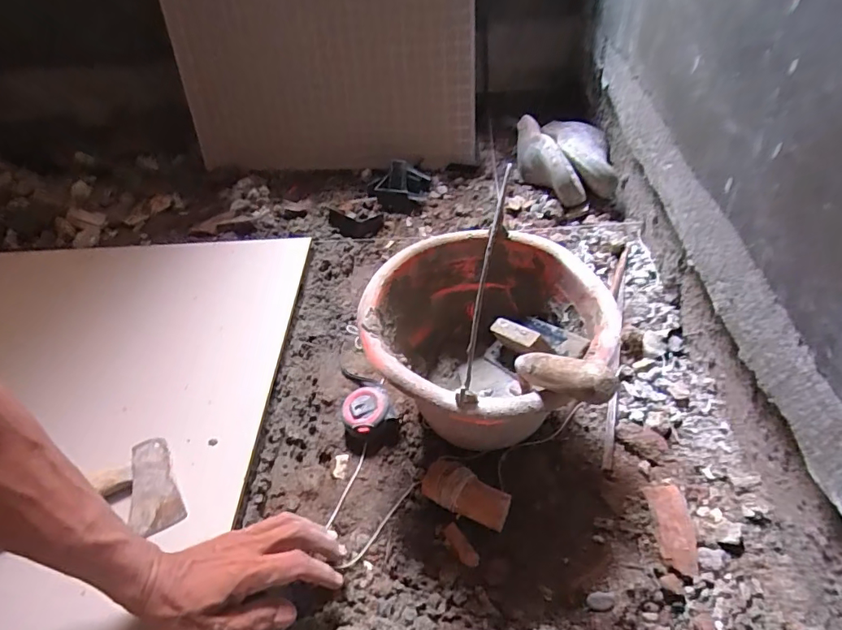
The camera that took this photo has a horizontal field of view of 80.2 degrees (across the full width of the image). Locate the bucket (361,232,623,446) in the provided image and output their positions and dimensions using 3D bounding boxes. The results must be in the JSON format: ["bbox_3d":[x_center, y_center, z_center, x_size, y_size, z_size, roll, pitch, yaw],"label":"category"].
[{"bbox_3d":[0.069,0.053,0.554,0.237,0.181,0.225,-3,44,3],"label":"bucket"}]

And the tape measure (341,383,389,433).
[{"bbox_3d":[-0.066,0.119,0.610,0.055,0.035,0.059,-3,44,3],"label":"tape measure"}]

